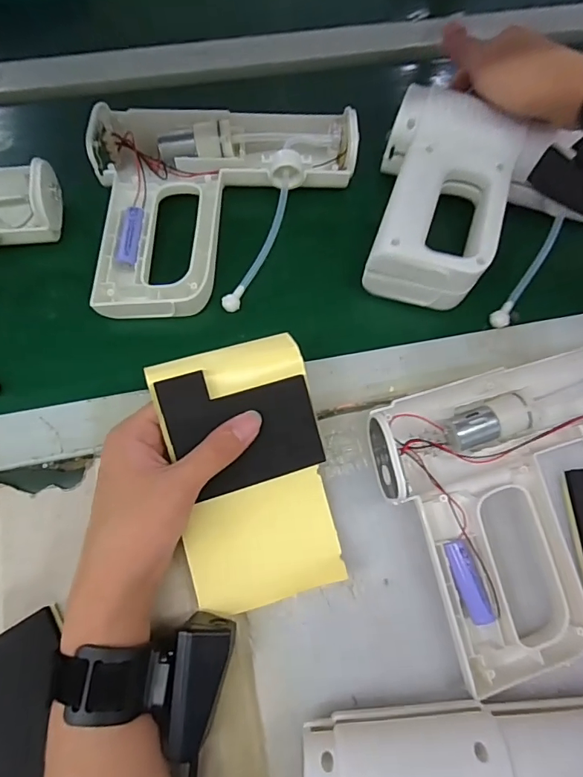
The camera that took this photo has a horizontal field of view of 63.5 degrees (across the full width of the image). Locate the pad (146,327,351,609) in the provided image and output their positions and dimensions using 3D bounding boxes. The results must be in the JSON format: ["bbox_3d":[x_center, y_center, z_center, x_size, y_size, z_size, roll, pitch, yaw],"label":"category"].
[{"bbox_3d":[-0.026,0.057,0.306,0.097,0.011,0.167,-12,94,-14],"label":"pad"}]

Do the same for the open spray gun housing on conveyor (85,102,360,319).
[{"bbox_3d":[-0.051,-0.152,0.382,0.208,0.042,0.178,-4,72,-3],"label":"open spray gun housing on conveyor"}]

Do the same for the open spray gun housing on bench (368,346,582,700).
[{"bbox_3d":[0.176,0.074,0.318,0.210,0.051,0.188,-15,73,-7],"label":"open spray gun housing on bench"}]

